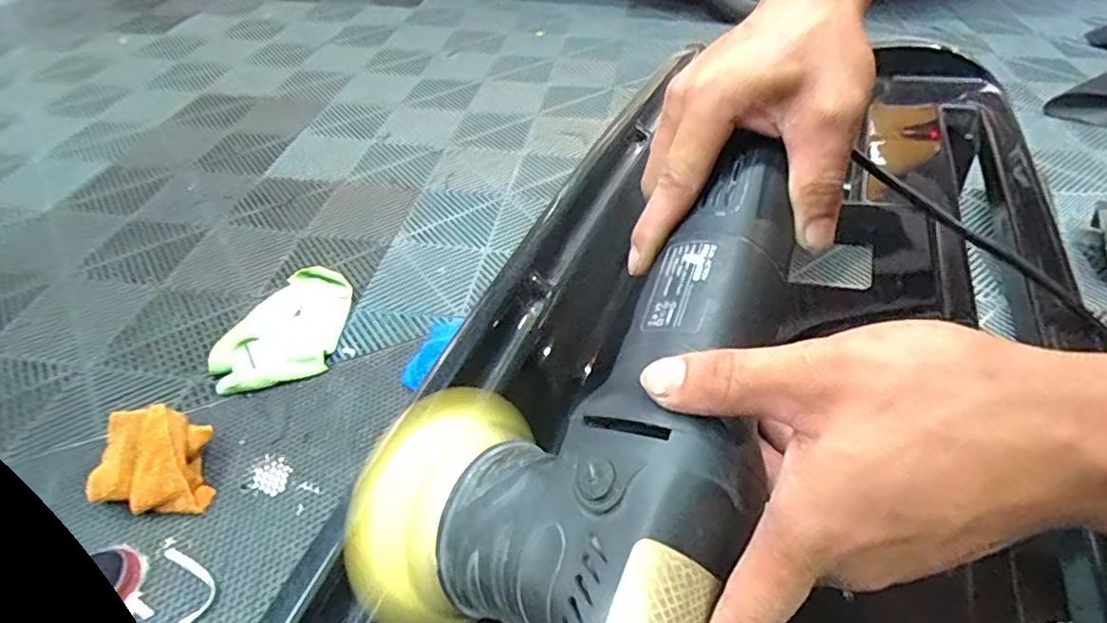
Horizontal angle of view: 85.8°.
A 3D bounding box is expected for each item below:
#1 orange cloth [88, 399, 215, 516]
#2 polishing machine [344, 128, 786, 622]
[{"bbox_3d":[-0.540,0.199,0.805,0.137,0.100,0.116,-2,46,-3],"label":"orange cloth"},{"bbox_3d":[0.049,0.048,0.290,0.168,0.120,0.283,20,68,42],"label":"polishing machine"}]

